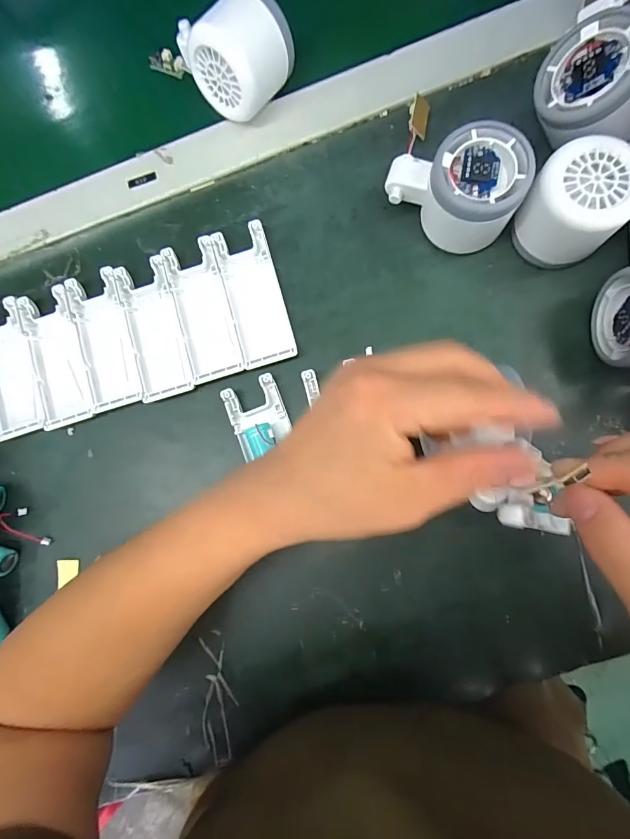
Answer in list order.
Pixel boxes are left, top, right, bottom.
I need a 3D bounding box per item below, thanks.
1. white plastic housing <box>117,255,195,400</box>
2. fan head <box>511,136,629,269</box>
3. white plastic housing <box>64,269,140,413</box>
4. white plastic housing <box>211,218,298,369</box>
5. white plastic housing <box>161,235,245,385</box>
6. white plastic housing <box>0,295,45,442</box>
[{"bbox_3d":[-0.119,-0.066,0.291,0.038,0.008,0.102,-16,84,2],"label":"white plastic housing"},{"bbox_3d":[0.160,-0.130,0.250,0.056,0.056,0.054,35,88,6],"label":"fan head"},{"bbox_3d":[-0.156,-0.058,0.294,0.039,0.008,0.102,-15,84,2],"label":"white plastic housing"},{"bbox_3d":[-0.044,-0.089,0.286,0.039,0.008,0.102,-17,84,2],"label":"white plastic housing"},{"bbox_3d":[-0.082,-0.079,0.288,0.039,0.006,0.102,-17,84,2],"label":"white plastic housing"},{"bbox_3d":[-0.231,-0.038,0.298,0.038,0.009,0.103,-18,84,2],"label":"white plastic housing"}]

